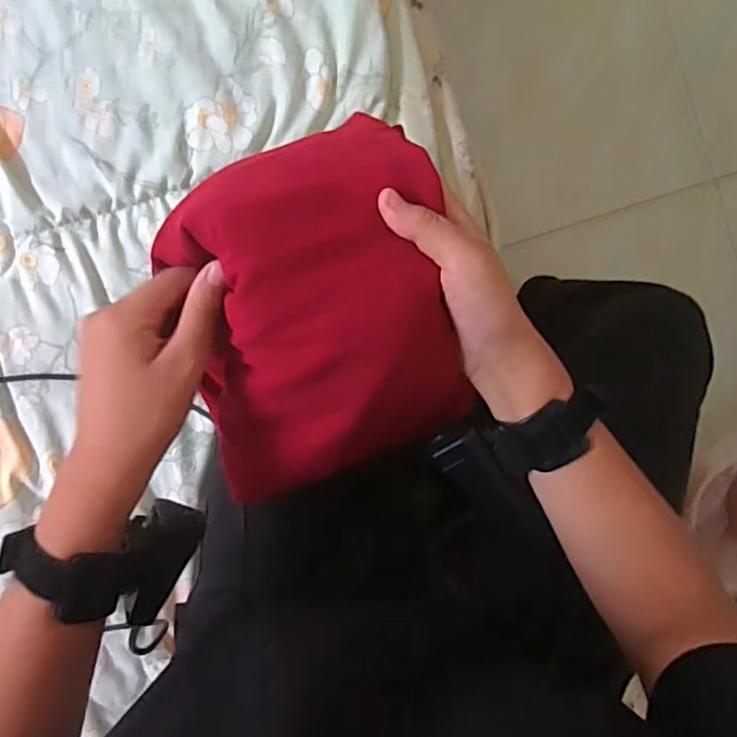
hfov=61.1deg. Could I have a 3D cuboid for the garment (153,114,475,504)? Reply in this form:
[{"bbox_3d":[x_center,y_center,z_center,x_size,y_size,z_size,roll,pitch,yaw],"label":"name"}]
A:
[{"bbox_3d":[-0.028,-0.027,0.357,0.152,0.108,0.188,-16,94,-7],"label":"garment"}]

